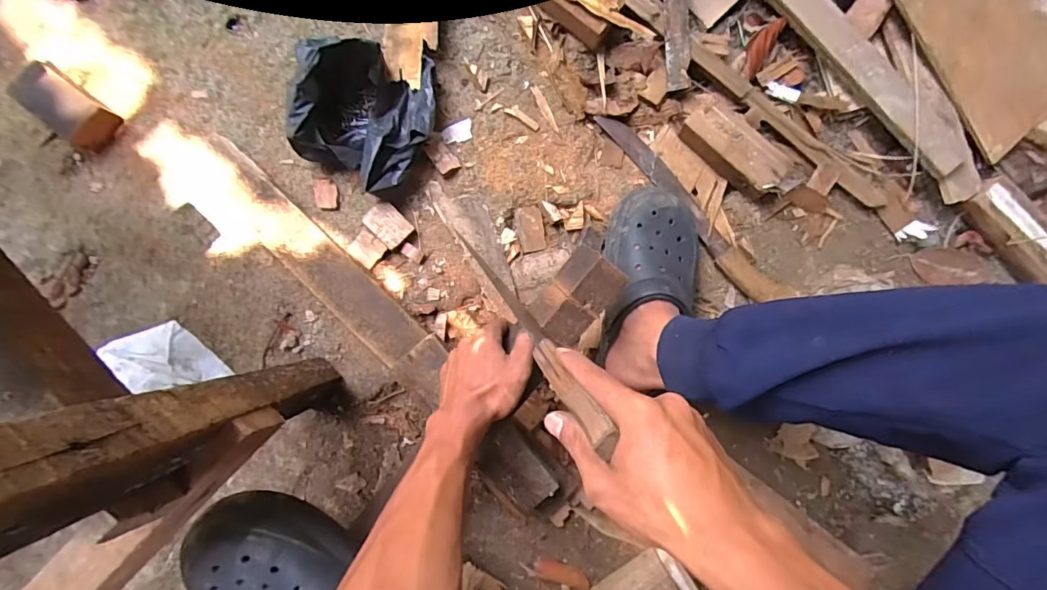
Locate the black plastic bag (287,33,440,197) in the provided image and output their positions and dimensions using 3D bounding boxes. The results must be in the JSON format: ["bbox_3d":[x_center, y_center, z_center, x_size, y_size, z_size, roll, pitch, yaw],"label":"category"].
[{"bbox_3d":[-0.197,-0.221,0.597,0.165,0.094,0.176,9,86,-3],"label":"black plastic bag"}]

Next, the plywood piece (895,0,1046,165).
[{"bbox_3d":[0.617,-0.334,0.633,0.161,0.015,0.267,-41,100,5],"label":"plywood piece"}]

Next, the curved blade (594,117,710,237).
[{"bbox_3d":[0.181,-0.168,0.658,0.038,0.007,0.240,-37,83,-10],"label":"curved blade"}]

